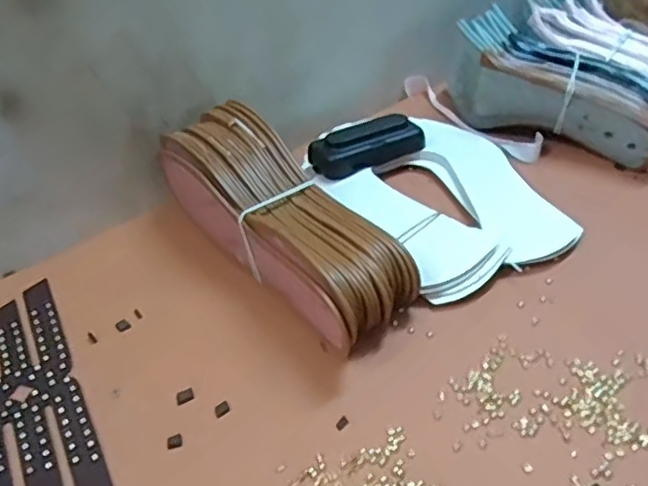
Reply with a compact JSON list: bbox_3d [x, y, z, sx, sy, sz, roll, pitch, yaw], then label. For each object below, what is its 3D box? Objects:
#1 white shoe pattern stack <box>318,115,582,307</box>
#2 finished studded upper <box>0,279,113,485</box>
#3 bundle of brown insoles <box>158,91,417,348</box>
[{"bbox_3d":[0.106,-0.038,0.546,0.157,0.020,0.197,-21,43,-21],"label":"white shoe pattern stack"},{"bbox_3d":[-0.196,0.101,0.414,0.069,0.004,0.210,-21,43,-21],"label":"finished studded upper"},{"bbox_3d":[-0.032,-0.014,0.482,0.086,0.081,0.242,-27,45,-26],"label":"bundle of brown insoles"}]

